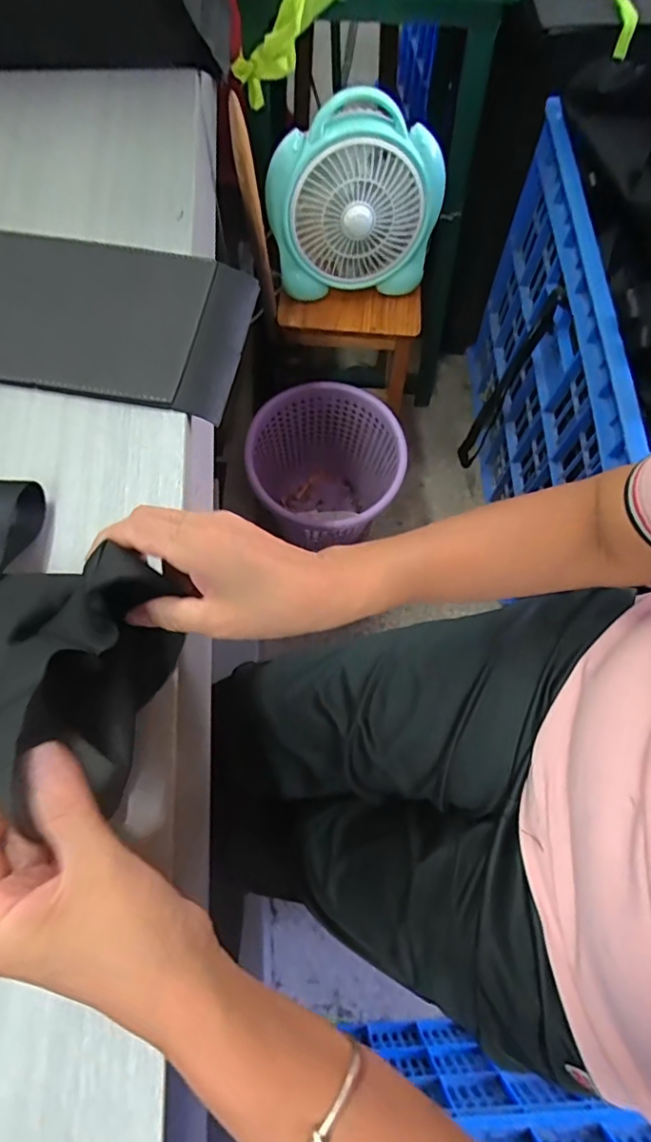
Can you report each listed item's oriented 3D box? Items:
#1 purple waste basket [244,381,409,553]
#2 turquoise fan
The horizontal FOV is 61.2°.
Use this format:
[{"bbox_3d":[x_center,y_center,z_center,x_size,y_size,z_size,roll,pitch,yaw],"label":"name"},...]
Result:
[{"bbox_3d":[-0.003,-0.161,1.071,0.263,0.305,0.264,1,69,-2],"label":"purple waste basket"},{"bbox_3d":[0.043,-0.517,0.785,0.244,0.216,0.081,-8,70,-5],"label":"turquoise fan"}]

